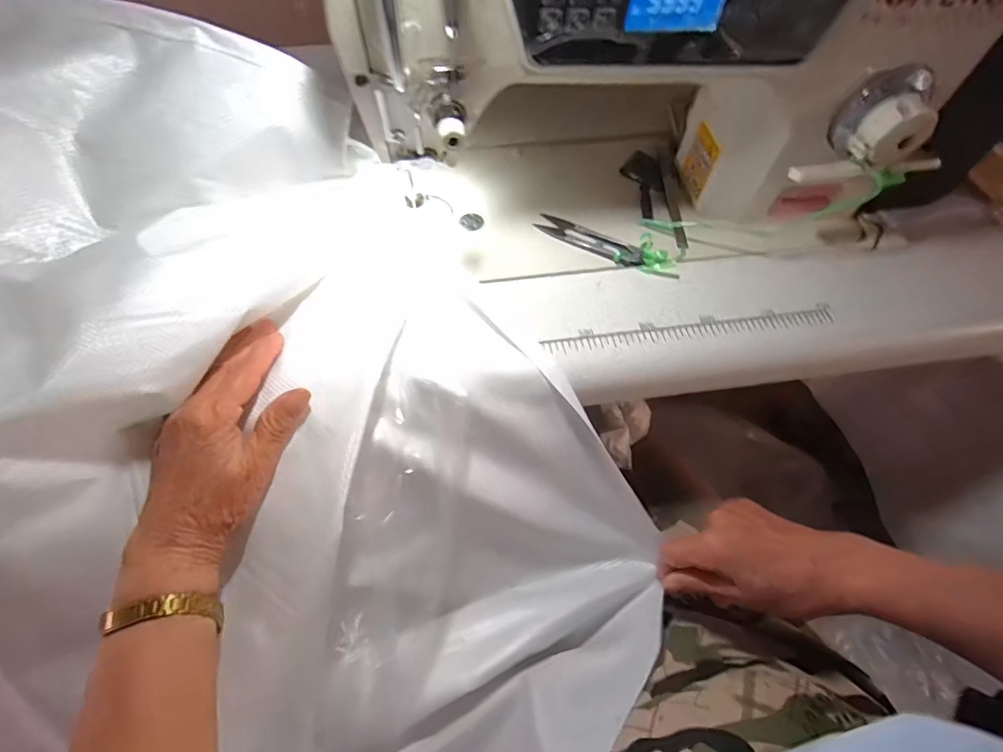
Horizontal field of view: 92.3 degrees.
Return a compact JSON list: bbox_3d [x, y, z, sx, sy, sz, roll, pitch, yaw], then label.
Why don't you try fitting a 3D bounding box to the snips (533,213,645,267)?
[{"bbox_3d":[0.077,-0.121,0.424,0.101,0.011,0.023,32,64,17],"label":"snips"}]

